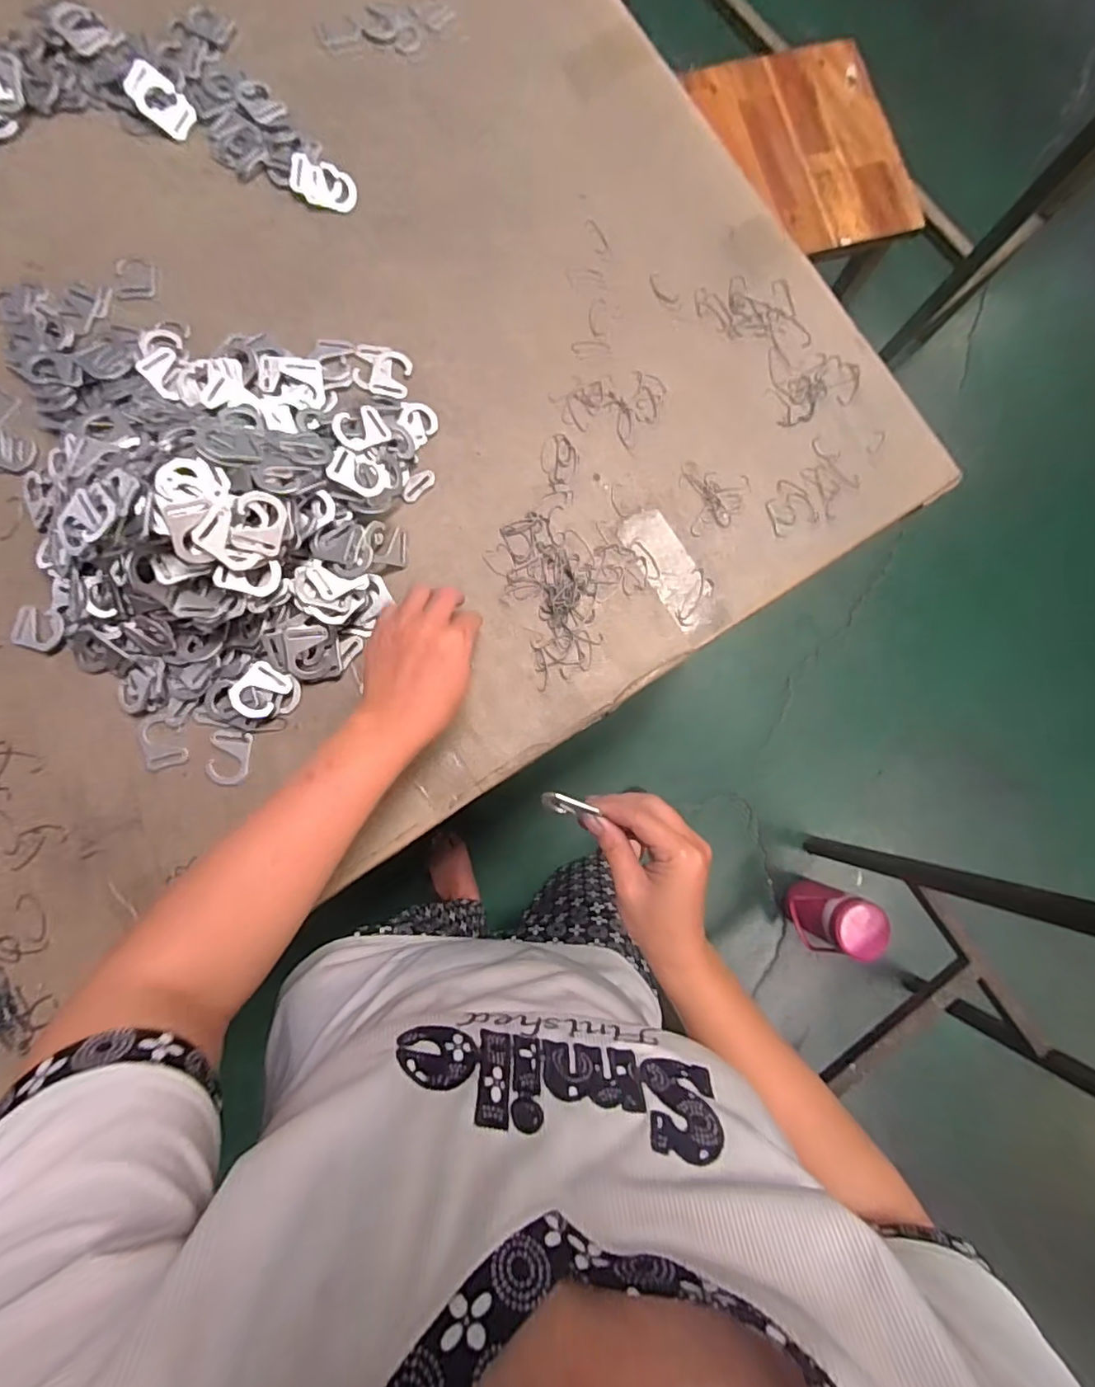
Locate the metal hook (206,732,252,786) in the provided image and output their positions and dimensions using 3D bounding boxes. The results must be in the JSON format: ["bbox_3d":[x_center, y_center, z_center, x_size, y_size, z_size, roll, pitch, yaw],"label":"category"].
[{"bbox_3d":[-0.266,0.054,0.490,0.032,0.005,0.043,7,83,-4],"label":"metal hook"}]

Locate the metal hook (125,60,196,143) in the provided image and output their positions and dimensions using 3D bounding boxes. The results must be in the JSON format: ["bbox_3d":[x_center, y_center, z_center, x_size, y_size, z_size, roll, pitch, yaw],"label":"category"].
[{"bbox_3d":[-0.357,-0.546,0.543,0.060,0.008,0.037,29,93,-24],"label":"metal hook"}]

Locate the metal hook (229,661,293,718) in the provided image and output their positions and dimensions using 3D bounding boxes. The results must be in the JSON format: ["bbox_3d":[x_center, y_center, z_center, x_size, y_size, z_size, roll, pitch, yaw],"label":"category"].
[{"bbox_3d":[-0.236,-0.001,0.483,0.035,0.004,0.043,41,70,-12],"label":"metal hook"}]

